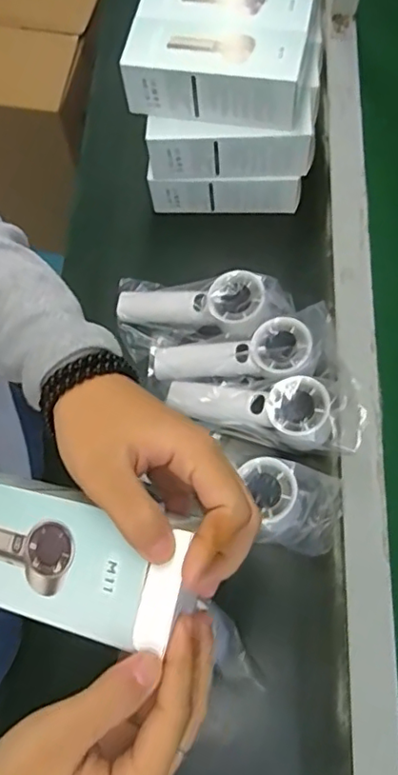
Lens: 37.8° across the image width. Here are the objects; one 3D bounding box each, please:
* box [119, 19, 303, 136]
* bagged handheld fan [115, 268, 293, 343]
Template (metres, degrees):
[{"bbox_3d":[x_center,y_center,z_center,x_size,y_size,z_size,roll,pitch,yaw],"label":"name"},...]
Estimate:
[{"bbox_3d":[0.018,-0.298,0.548,0.164,0.064,0.062,12,71,5],"label":"box"},{"bbox_3d":[0.000,-0.086,0.596,0.187,0.029,0.070,3,68,26],"label":"bagged handheld fan"}]

